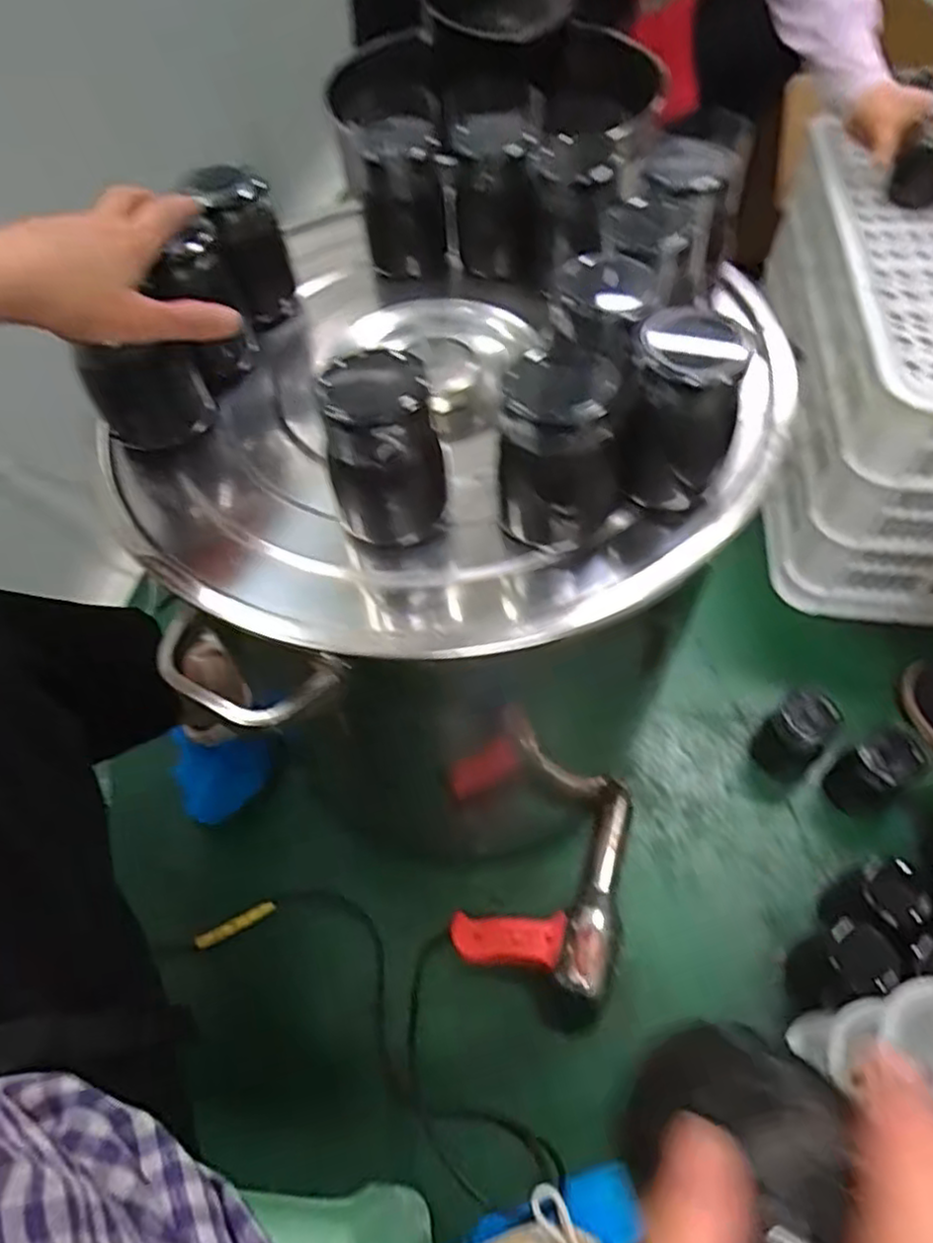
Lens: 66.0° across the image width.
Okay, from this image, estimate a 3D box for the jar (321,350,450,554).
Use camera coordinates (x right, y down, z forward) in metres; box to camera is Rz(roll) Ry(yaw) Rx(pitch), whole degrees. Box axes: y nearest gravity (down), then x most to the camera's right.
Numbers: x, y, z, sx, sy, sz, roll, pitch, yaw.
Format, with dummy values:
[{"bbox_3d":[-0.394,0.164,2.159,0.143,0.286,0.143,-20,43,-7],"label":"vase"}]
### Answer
[{"bbox_3d":[-0.044,-0.088,0.393,0.057,0.110,0.057,-3,54,3],"label":"jar"}]

